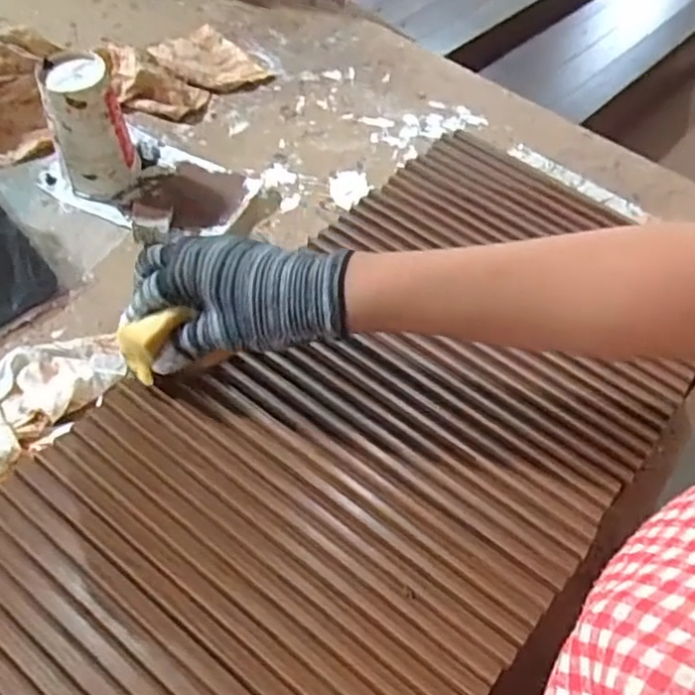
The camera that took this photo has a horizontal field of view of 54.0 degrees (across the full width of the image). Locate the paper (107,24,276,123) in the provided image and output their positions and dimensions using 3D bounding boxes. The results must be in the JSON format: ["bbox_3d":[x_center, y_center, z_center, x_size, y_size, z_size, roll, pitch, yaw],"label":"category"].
[{"bbox_3d":[-0.192,-0.340,0.810,0.124,0.043,0.169,41,62,21],"label":"paper"}]

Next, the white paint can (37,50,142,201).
[{"bbox_3d":[-0.252,-0.218,0.670,0.070,0.130,0.067,2,55,-3],"label":"white paint can"}]

